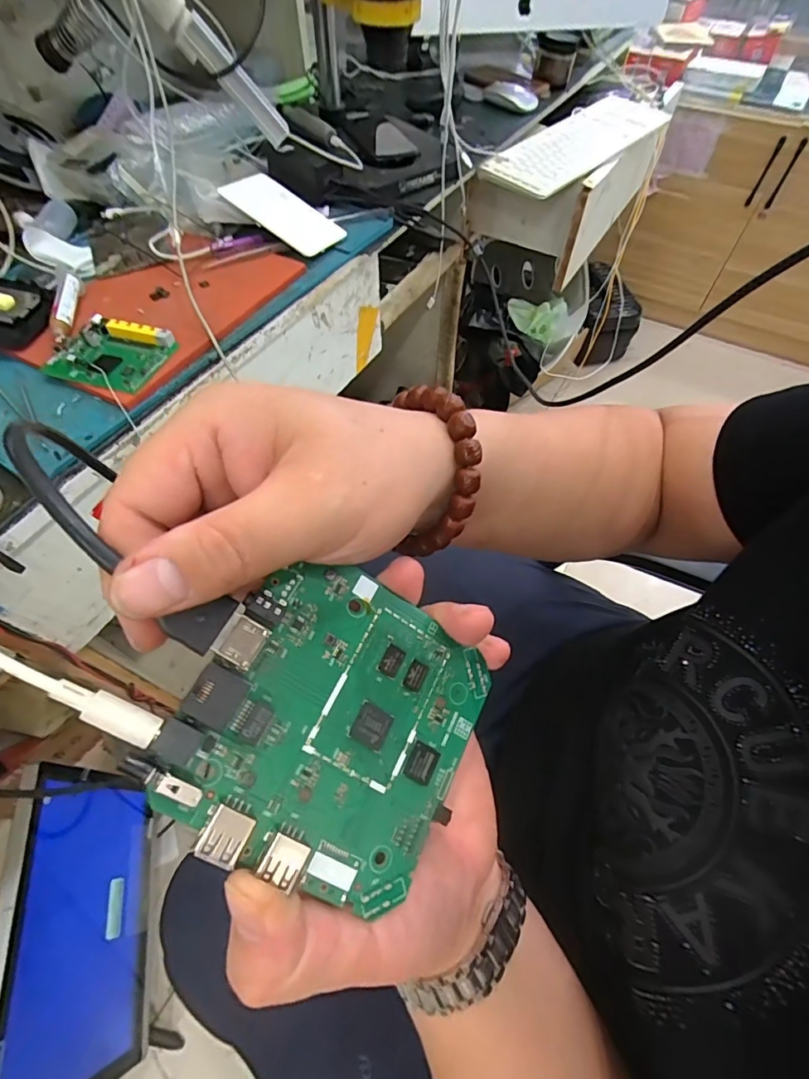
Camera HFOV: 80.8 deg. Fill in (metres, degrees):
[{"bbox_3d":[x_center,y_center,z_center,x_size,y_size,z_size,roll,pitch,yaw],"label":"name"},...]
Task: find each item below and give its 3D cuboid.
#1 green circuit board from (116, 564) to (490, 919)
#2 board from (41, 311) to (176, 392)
[{"bbox_3d":[-0.022,0.063,0.165,0.098,0.008,0.096,38,64,-14],"label":"green circuit board"},{"bbox_3d":[-0.295,-0.187,0.476,0.114,0.017,0.083,17,59,11],"label":"board"}]

